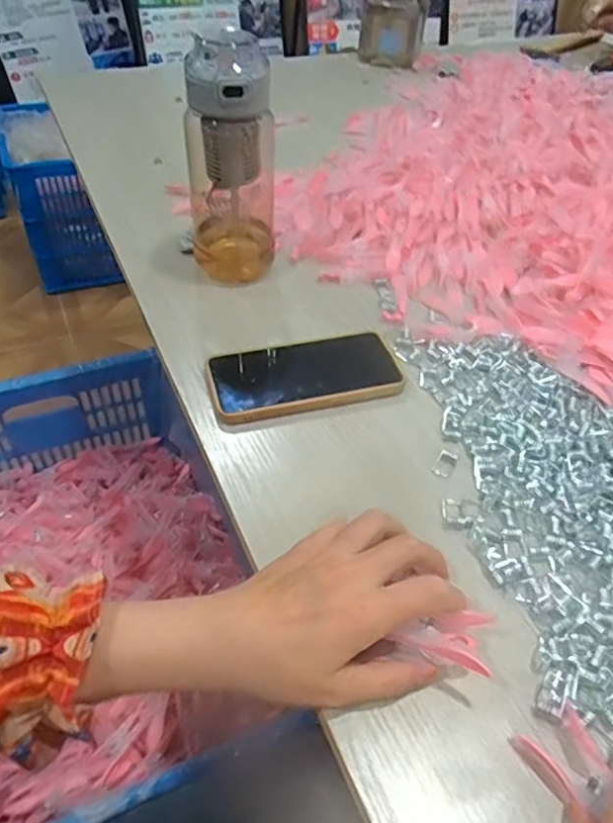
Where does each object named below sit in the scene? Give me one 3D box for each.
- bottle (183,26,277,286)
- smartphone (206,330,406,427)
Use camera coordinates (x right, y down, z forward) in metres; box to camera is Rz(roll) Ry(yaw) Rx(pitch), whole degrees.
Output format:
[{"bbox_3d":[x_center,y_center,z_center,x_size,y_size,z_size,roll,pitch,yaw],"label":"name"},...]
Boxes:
[{"bbox_3d":[-0.070,-0.224,0.551,0.082,0.197,0.069,-3,47,-5],"label":"bottle"},{"bbox_3d":[-0.001,-0.032,0.507,0.159,0.008,0.086,-12,48,-13],"label":"smartphone"}]

